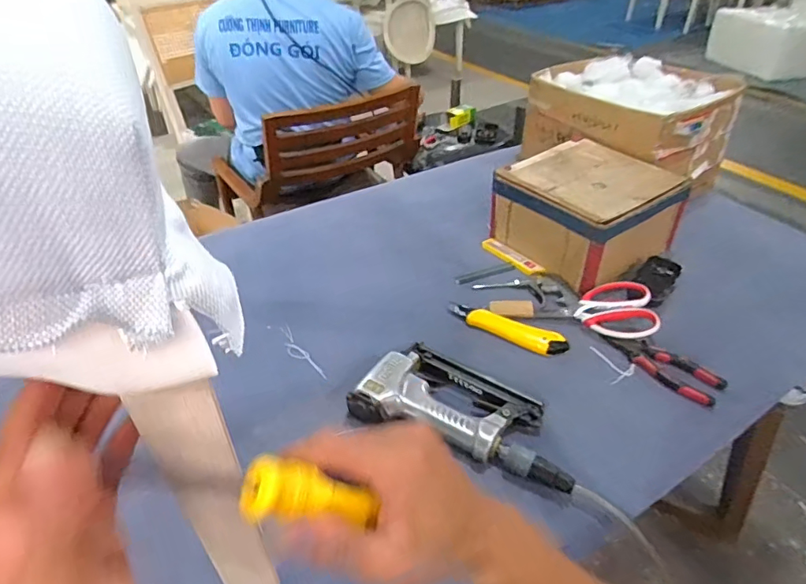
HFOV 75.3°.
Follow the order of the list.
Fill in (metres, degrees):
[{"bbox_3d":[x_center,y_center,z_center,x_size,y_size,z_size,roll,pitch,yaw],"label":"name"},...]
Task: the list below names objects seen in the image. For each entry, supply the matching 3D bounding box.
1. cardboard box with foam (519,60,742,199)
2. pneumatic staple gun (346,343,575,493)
[{"bbox_3d":[0.435,-0.326,1.025,0.282,0.173,0.333,-30,47,-32],"label":"cardboard box with foam"},{"bbox_3d":[0.075,0.130,0.611,0.244,0.042,0.123,14,40,17],"label":"pneumatic staple gun"}]

